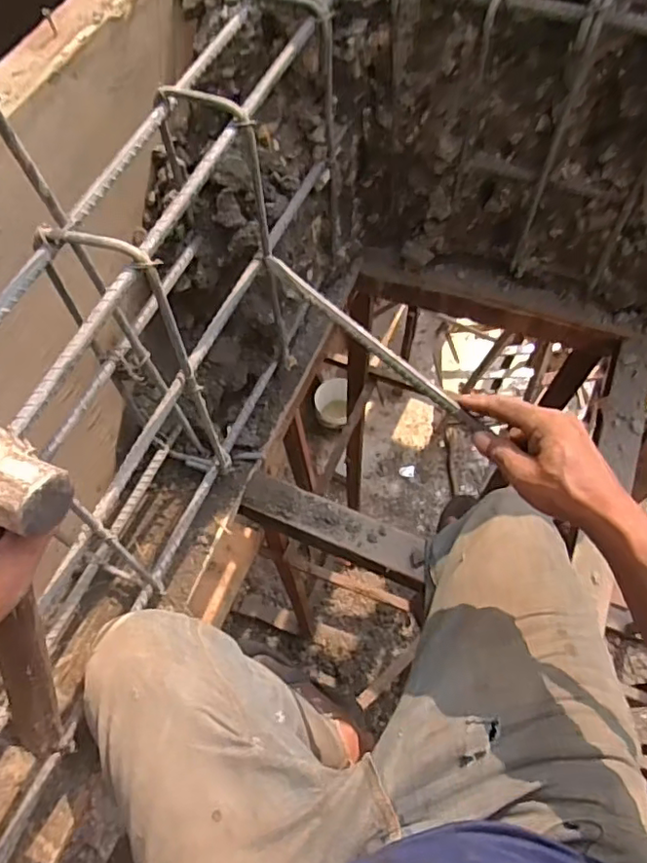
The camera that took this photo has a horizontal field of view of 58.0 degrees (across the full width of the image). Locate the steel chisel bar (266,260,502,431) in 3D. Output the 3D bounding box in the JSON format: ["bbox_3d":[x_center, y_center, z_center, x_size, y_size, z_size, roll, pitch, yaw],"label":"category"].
[{"bbox_3d":[0.042,-0.084,0.542,0.266,0.017,0.013,42,72,16],"label":"steel chisel bar"}]

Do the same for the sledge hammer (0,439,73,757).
[{"bbox_3d":[-0.204,0.118,0.389,0.098,0.300,0.052,24,42,14],"label":"sledge hammer"}]

